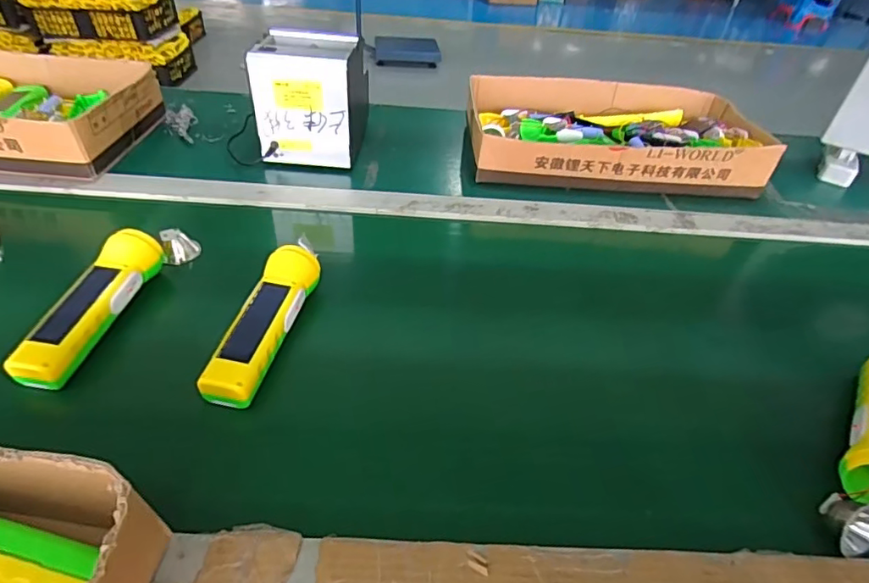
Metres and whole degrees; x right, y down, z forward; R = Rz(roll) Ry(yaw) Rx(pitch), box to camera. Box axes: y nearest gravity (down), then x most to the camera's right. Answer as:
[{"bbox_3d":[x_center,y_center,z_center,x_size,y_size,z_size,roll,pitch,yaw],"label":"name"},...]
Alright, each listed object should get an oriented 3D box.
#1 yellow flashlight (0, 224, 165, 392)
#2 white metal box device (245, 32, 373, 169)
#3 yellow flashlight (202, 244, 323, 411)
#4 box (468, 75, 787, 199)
[{"bbox_3d":[-0.311,0.005,0.469,0.049,0.047,0.191,8,42,5],"label":"yellow flashlight"},{"bbox_3d":[-0.166,-0.268,0.705,0.128,0.133,0.141,5,41,1],"label":"white metal box device"},{"bbox_3d":[-0.153,0.031,0.466,0.051,0.054,0.166,8,42,5],"label":"yellow flashlight"},{"bbox_3d":[0.263,-0.238,0.770,0.411,0.074,0.217,3,41,-1],"label":"box"}]

